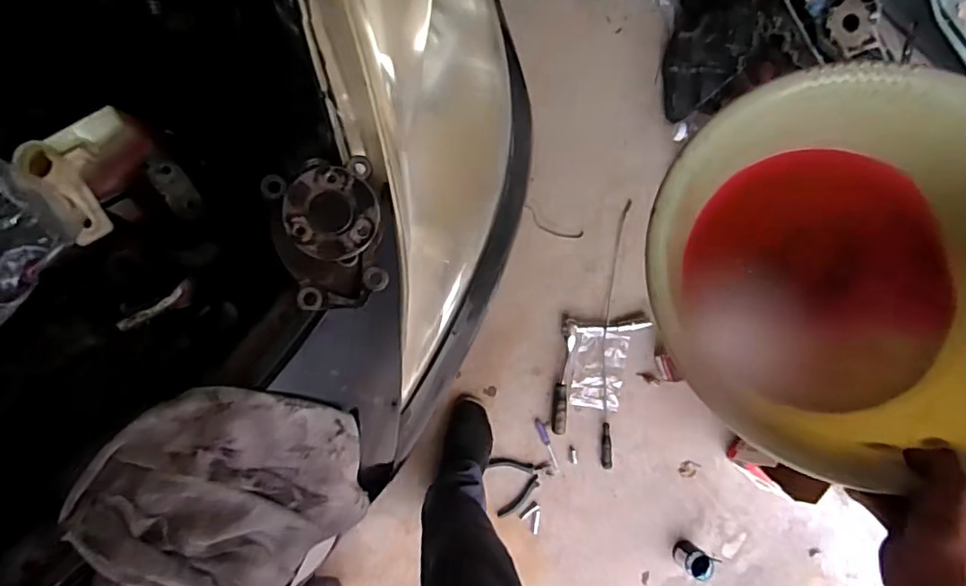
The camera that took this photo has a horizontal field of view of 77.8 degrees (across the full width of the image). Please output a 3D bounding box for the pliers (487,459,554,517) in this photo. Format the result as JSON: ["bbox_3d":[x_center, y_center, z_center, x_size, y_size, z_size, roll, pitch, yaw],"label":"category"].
[{"bbox_3d":[0.086,0.397,1.276,0.132,0.017,0.124,-14,91,-9],"label":"pliers"}]

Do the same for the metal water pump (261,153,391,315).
[{"bbox_3d":[-0.102,-0.036,0.397,0.072,0.066,0.092,-7,89,-11],"label":"metal water pump"}]

